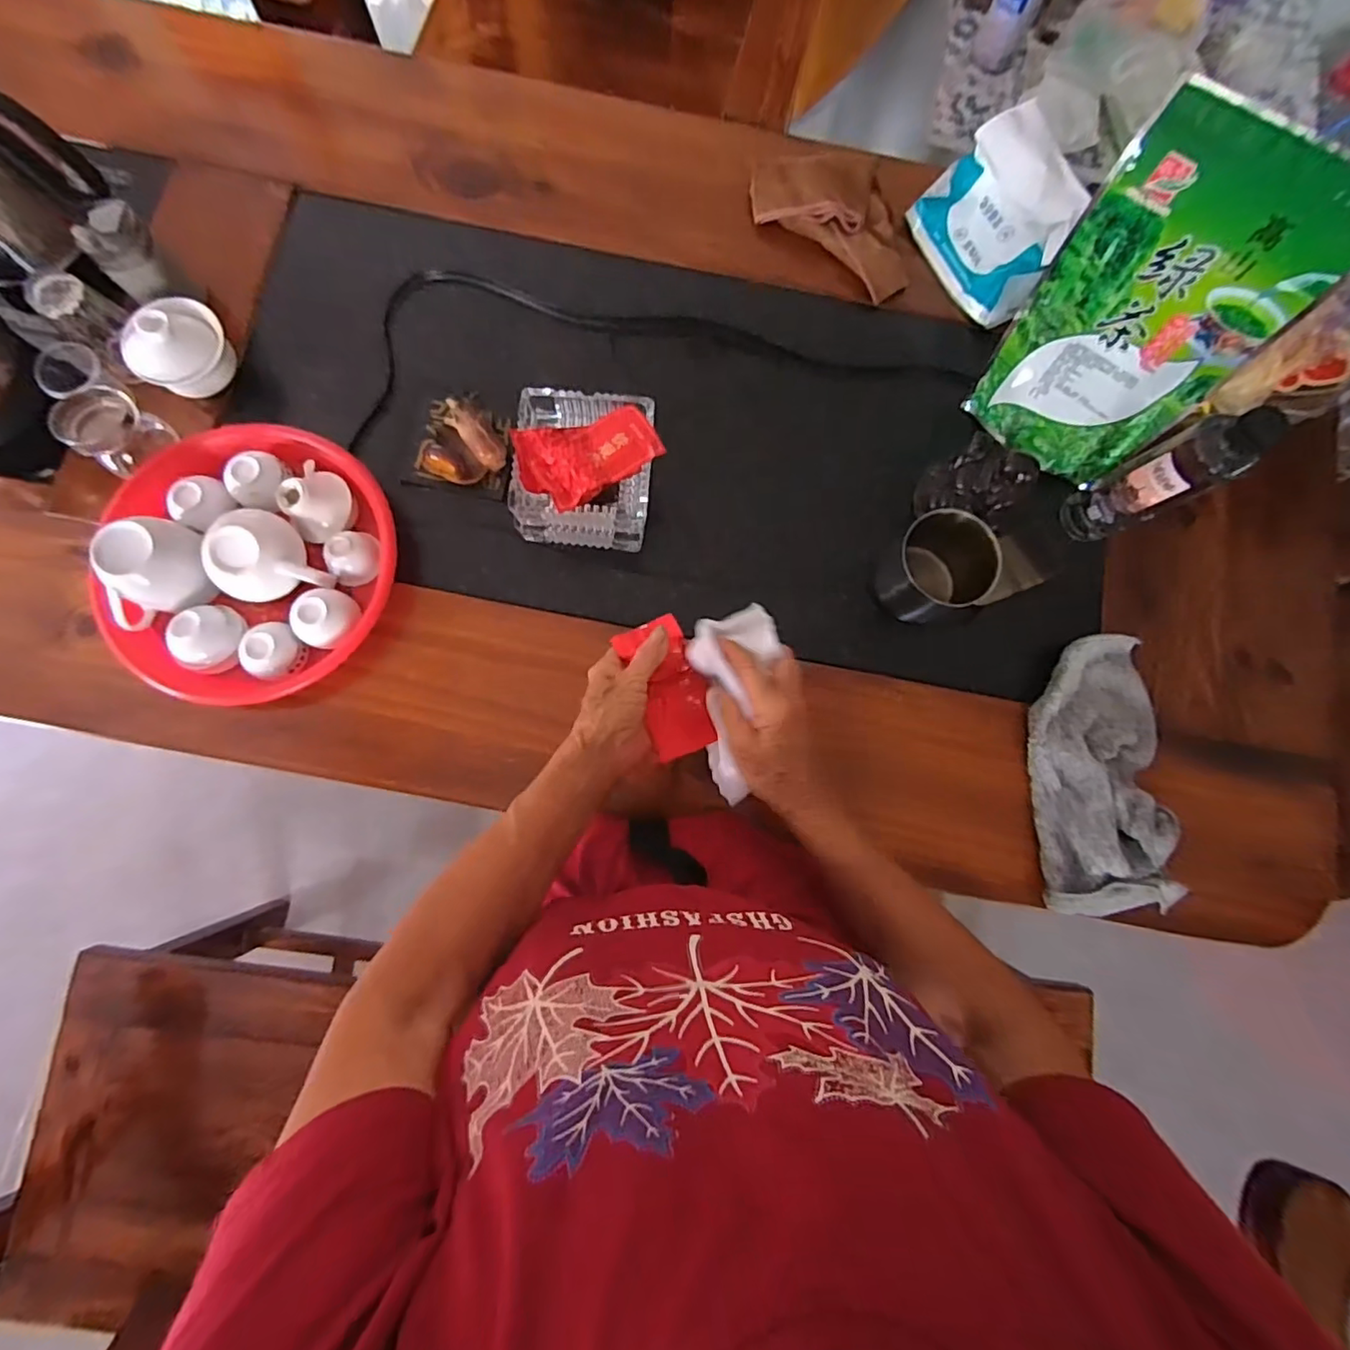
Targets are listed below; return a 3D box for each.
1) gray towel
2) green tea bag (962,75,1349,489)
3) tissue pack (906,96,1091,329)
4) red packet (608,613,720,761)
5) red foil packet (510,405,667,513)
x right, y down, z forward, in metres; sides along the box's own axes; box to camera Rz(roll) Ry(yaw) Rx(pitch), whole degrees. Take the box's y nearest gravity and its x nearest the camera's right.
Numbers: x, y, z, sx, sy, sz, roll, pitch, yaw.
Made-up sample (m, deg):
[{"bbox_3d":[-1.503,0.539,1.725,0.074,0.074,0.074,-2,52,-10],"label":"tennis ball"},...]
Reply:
[{"bbox_3d":[0.385,0.086,0.523,0.109,0.047,0.253,6,81,-2],"label":"gray towel"},{"bbox_3d":[0.378,-0.287,0.474,0.172,0.250,0.044,40,63,10],"label":"green tea bag"},{"bbox_3d":[0.320,-0.448,0.564,0.072,0.105,0.157,-30,84,-7],"label":"tissue pack"},{"bbox_3d":[-0.005,0.010,0.470,0.057,0.019,0.111,-18,91,-6],"label":"red packet"},{"bbox_3d":[-0.074,-0.191,0.504,0.124,0.017,0.077,-14,83,-5],"label":"red foil packet"}]

